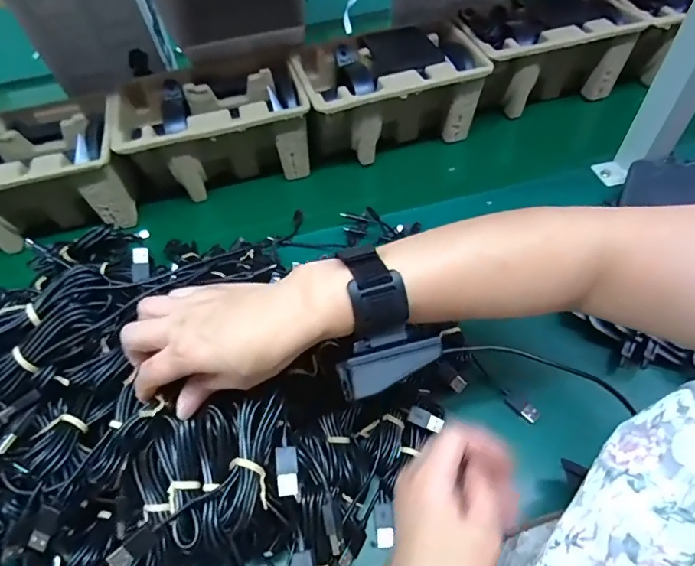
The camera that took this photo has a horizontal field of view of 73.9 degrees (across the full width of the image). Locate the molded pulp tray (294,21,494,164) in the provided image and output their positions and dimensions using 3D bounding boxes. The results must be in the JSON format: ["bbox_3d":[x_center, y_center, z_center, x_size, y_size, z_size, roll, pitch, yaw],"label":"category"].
[{"bbox_3d":[0.052,-0.248,0.612,0.225,0.106,0.142,-18,55,-7],"label":"molded pulp tray"}]

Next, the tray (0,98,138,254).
[{"bbox_3d":[-0.379,-0.124,0.557,0.217,0.107,0.139,-18,55,-7],"label":"tray"}]

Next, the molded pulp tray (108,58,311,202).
[{"bbox_3d":[-0.163,-0.190,0.590,0.217,0.110,0.127,-15,55,-5],"label":"molded pulp tray"}]

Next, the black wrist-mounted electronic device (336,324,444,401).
[{"bbox_3d":[0.029,0.049,0.304,0.073,0.023,0.027,-22,56,-10],"label":"black wrist-mounted electronic device"}]

